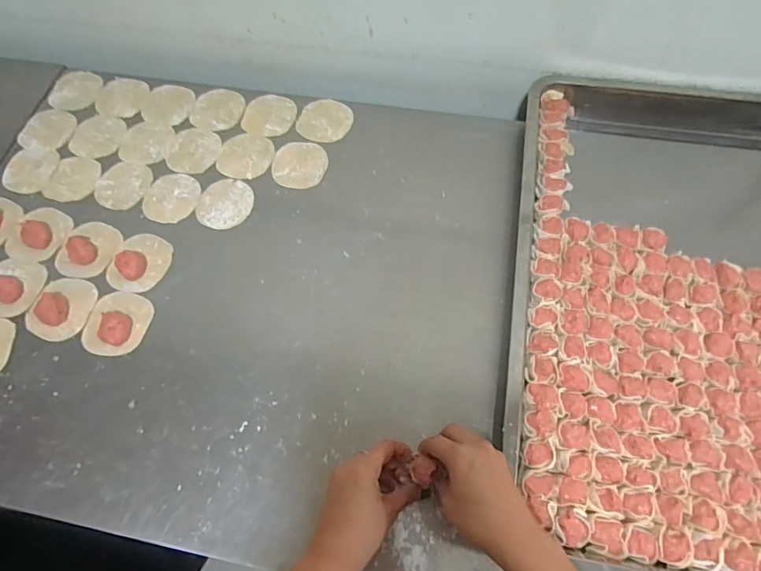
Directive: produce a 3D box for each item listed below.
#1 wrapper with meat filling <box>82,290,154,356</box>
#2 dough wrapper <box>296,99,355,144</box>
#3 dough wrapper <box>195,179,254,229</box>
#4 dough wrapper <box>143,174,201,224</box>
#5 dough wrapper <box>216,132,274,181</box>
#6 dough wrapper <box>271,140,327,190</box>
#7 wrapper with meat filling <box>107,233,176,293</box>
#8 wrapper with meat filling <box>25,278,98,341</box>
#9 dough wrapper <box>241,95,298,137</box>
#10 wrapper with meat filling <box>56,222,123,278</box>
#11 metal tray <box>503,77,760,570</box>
[{"bbox_3d":[-0.317,0.041,0.547,0.073,0.023,0.078,0,66,0],"label":"wrapper with meat filling"},{"bbox_3d":[-0.081,-0.241,0.677,0.074,0.004,0.074,0,70,1],"label":"dough wrapper"},{"bbox_3d":[-0.211,-0.110,0.624,0.070,0.004,0.078,16,65,4],"label":"dough wrapper"},{"bbox_3d":[-0.285,-0.120,0.632,0.073,0.005,0.076,0,66,0],"label":"dough wrapper"},{"bbox_3d":[-0.191,-0.184,0.654,0.075,0.004,0.076,0,66,0],"label":"dough wrapper"},{"bbox_3d":[-0.113,-0.169,0.646,0.073,0.004,0.078,0,66,0],"label":"dough wrapper"},{"bbox_3d":[-0.307,-0.034,0.580,0.072,0.021,0.082,14,67,6],"label":"wrapper with meat filling"},{"bbox_3d":[-0.390,0.025,0.558,0.069,0.018,0.078,18,68,8],"label":"wrapper with meat filling"},{"bbox_3d":[-0.163,-0.254,0.685,0.073,0.005,0.077,0,66,0],"label":"dough wrapper"},{"bbox_3d":[-0.378,-0.047,0.598,0.068,0.012,0.080,14,67,6],"label":"wrapper with meat filling"},{"bbox_3d":[0.350,-0.005,0.533,0.389,0.060,0.622,9,66,7],"label":"metal tray"}]

